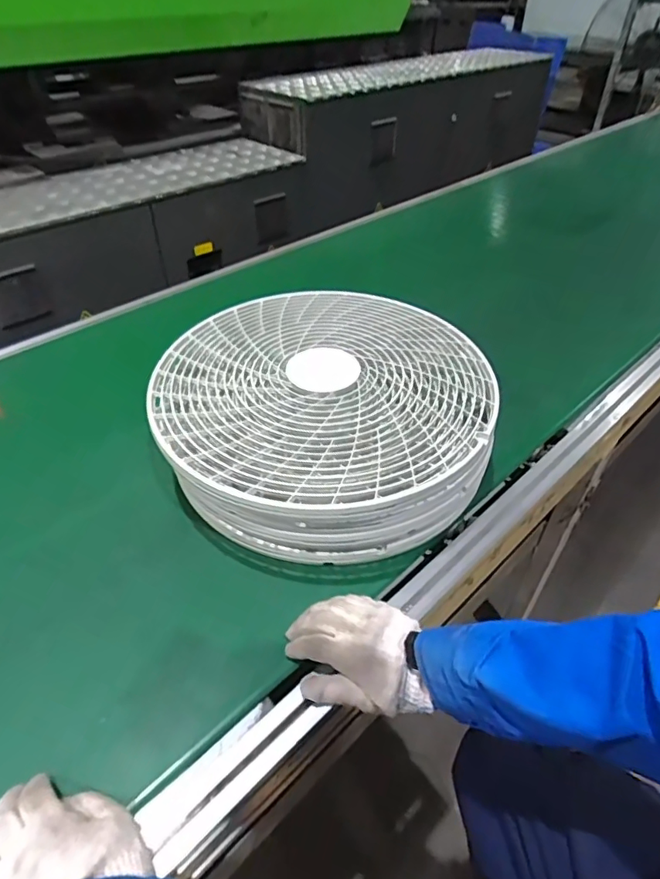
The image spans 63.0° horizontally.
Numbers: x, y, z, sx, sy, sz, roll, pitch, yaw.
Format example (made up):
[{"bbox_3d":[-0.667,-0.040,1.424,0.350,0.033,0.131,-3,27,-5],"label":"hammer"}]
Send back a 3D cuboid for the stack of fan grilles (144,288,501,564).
[{"bbox_3d":[-0.011,-0.044,0.772,0.436,0.131,0.432,1,41,-2],"label":"stack of fan grilles"}]

